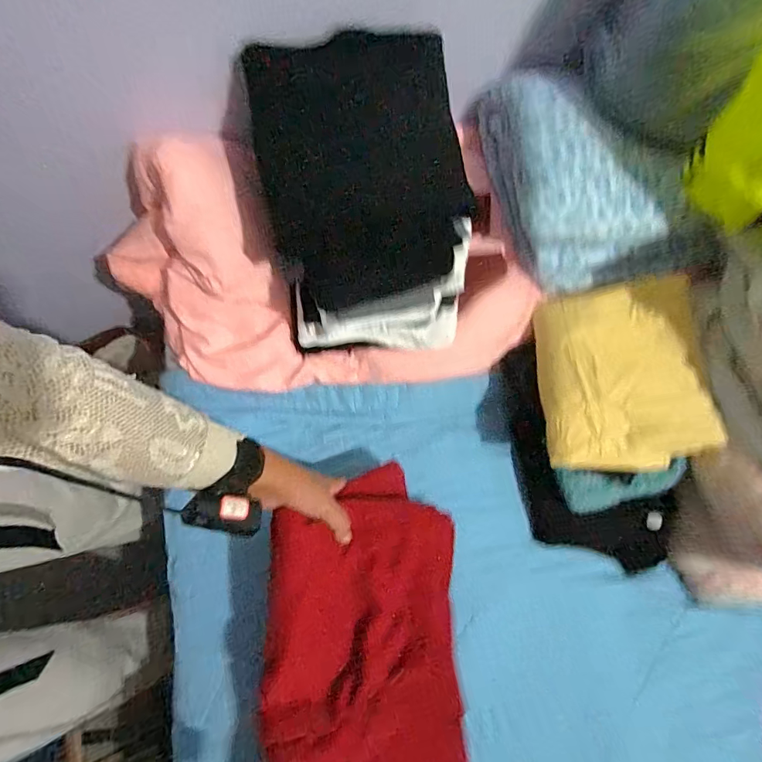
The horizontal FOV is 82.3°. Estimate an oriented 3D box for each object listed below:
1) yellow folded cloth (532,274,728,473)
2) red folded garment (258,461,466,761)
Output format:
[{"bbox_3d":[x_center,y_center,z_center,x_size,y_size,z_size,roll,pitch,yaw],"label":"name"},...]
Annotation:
[{"bbox_3d":[0.312,-0.012,0.572,0.205,0.055,0.245,0,69,2],"label":"yellow folded cloth"},{"bbox_3d":[-0.015,0.299,0.499,0.227,0.050,0.388,4,74,-18],"label":"red folded garment"}]

